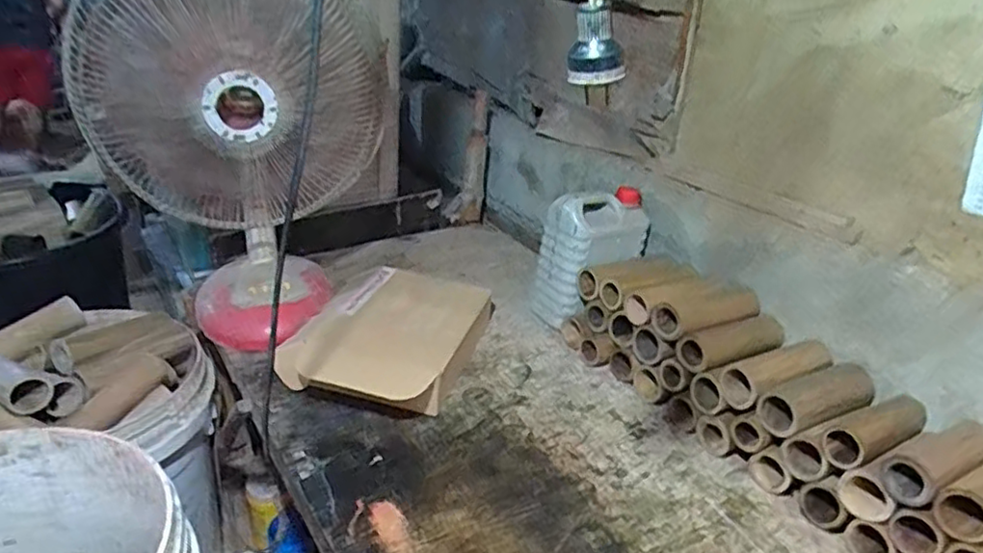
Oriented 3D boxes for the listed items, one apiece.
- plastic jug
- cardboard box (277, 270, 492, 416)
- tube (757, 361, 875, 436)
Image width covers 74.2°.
[{"bbox_3d":[0.178,-0.029,1.141,0.181,0.233,0.099,-13,31,-35],"label":"plastic jug"},{"bbox_3d":[-0.150,0.096,0.998,0.238,0.092,0.321,11,25,11],"label":"cardboard box"},{"bbox_3d":[0.429,0.157,0.837,0.182,0.051,0.062,-10,29,-31],"label":"tube"}]

